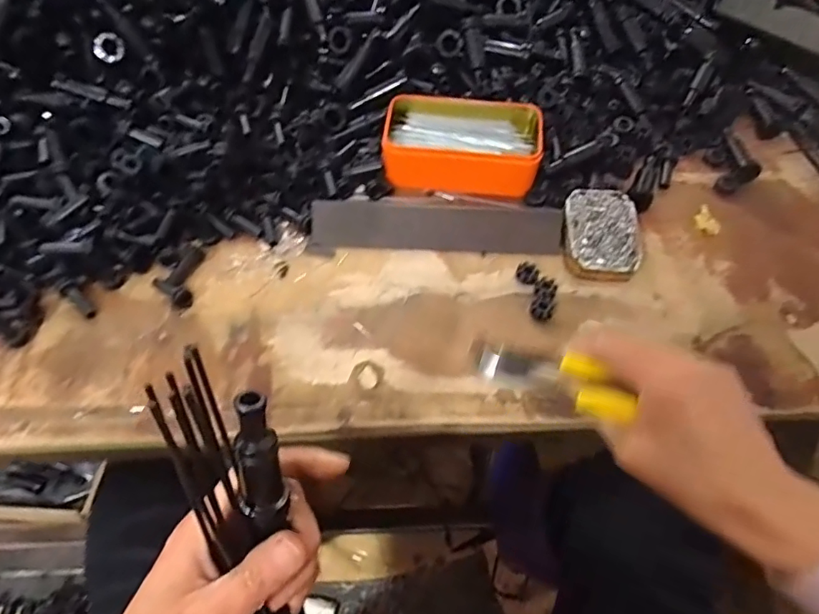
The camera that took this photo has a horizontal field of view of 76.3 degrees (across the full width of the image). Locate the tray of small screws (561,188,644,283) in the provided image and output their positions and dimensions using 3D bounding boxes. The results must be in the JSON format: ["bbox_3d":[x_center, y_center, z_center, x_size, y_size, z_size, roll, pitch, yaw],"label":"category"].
[{"bbox_3d":[0.168,-0.065,0.460,0.064,0.017,0.091,5,59,1],"label":"tray of small screws"}]

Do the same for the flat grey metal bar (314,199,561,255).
[{"bbox_3d":[0.025,-0.075,0.466,0.220,0.020,0.035,1,59,-1],"label":"flat grey metal bar"}]

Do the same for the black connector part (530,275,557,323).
[{"bbox_3d":[0.112,-0.007,0.434,0.019,0.011,0.038,15,60,7],"label":"black connector part"}]

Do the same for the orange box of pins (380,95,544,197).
[{"bbox_3d":[0.051,-0.159,0.502,0.142,0.046,0.090,5,59,1],"label":"orange box of pins"}]

